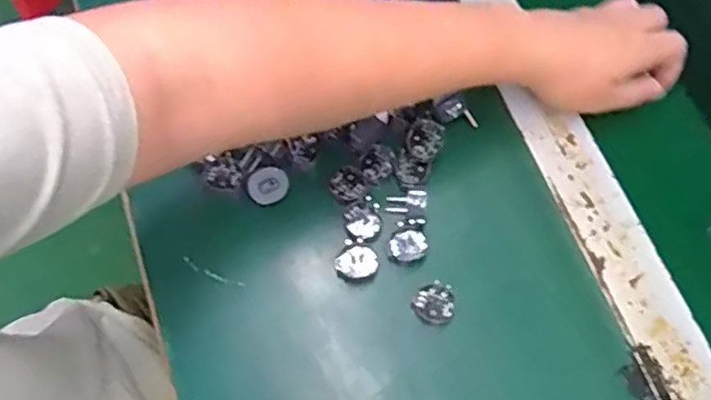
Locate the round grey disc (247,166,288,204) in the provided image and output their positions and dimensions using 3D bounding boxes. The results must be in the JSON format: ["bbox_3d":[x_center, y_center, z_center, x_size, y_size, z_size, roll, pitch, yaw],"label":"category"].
[{"bbox_3d":[-0.063,-0.010,0.468,0.030,0.004,0.026,-30,103,0],"label":"round grey disc"}]

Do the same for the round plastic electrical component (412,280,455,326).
[{"bbox_3d":[0.054,0.071,0.442,0.027,0.012,0.028,-1,71,2],"label":"round plastic electrical component"}]

